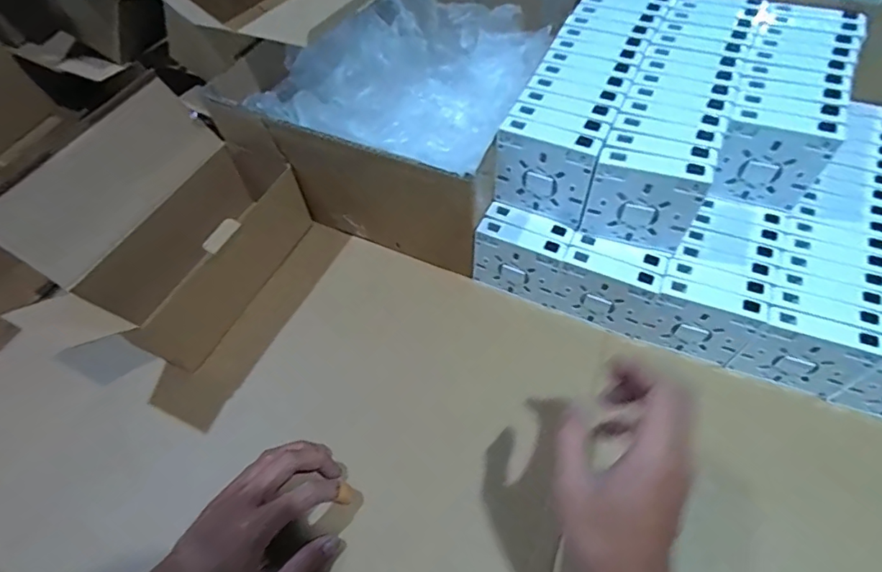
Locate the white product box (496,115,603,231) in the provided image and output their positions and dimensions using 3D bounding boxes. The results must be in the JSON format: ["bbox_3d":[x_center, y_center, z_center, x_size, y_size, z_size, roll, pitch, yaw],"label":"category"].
[{"bbox_3d":[0.093,-0.101,0.446,0.085,0.089,0.019,22,59,18],"label":"white product box"}]

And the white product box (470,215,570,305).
[{"bbox_3d":[0.077,-0.022,0.498,0.084,0.085,0.021,23,59,18],"label":"white product box"}]

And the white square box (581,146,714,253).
[{"bbox_3d":[0.172,-0.071,0.424,0.087,0.091,0.020,15,56,13],"label":"white square box"}]

